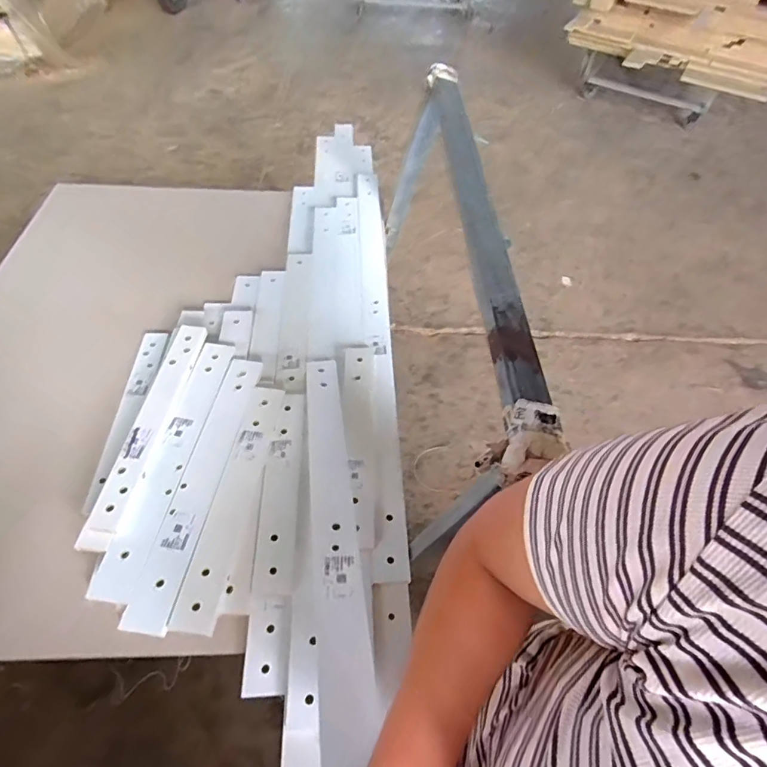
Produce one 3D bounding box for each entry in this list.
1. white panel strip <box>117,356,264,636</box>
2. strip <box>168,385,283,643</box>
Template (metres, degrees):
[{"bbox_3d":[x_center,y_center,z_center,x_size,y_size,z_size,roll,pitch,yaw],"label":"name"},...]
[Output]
[{"bbox_3d":[-0.295,0.146,0.756,0.064,0.016,0.468,9,52,1],"label":"white panel strip"},{"bbox_3d":[-0.238,0.176,0.745,0.061,0.016,0.405,9,52,1],"label":"strip"}]

